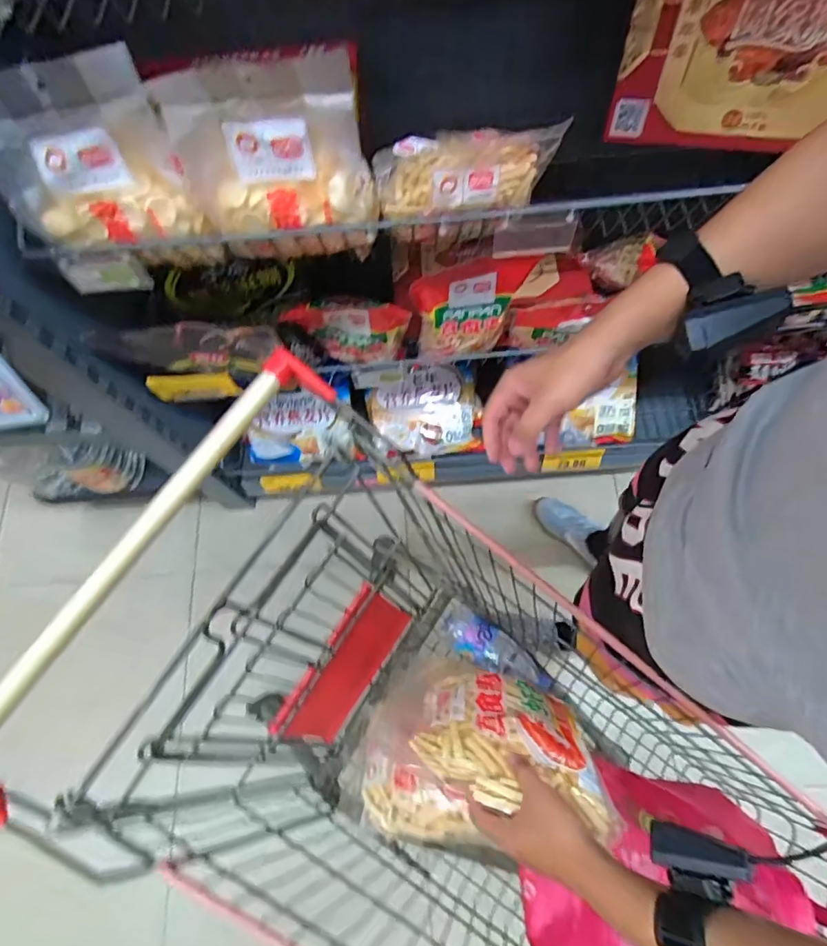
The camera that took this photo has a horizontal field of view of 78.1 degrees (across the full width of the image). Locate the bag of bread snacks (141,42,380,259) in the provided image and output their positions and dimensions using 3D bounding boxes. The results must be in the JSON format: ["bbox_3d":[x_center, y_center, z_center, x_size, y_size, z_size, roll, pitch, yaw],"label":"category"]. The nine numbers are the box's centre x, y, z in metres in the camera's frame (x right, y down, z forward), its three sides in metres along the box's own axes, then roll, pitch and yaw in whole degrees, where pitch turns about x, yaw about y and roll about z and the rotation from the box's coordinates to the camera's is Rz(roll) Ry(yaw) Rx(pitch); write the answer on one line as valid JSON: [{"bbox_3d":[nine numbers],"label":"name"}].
[{"bbox_3d":[-0.152,-0.334,0.569,0.204,0.235,0.053,-6,70,1],"label":"bag of bread snacks"}]

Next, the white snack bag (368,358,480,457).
[{"bbox_3d":[0.022,-0.164,1.283,0.267,0.080,0.233,-6,96,-7],"label":"white snack bag"}]

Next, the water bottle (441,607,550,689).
[{"bbox_3d":[0.145,0.309,0.888,0.202,0.077,0.071,31,75,13],"label":"water bottle"}]

